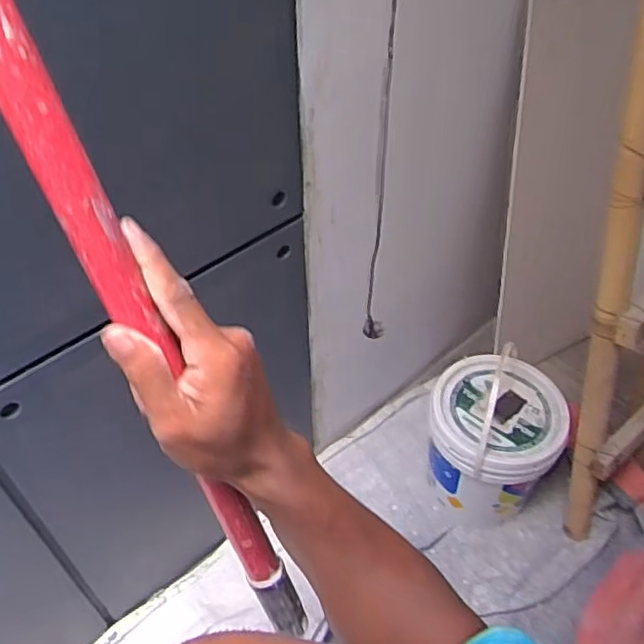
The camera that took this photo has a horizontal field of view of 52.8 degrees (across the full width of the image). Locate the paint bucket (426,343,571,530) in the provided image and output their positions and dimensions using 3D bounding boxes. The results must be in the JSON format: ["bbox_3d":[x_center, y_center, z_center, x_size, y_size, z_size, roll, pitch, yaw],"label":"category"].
[{"bbox_3d":[0.387,0.254,1.475,0.280,0.363,0.280,0,47,0],"label":"paint bucket"}]

